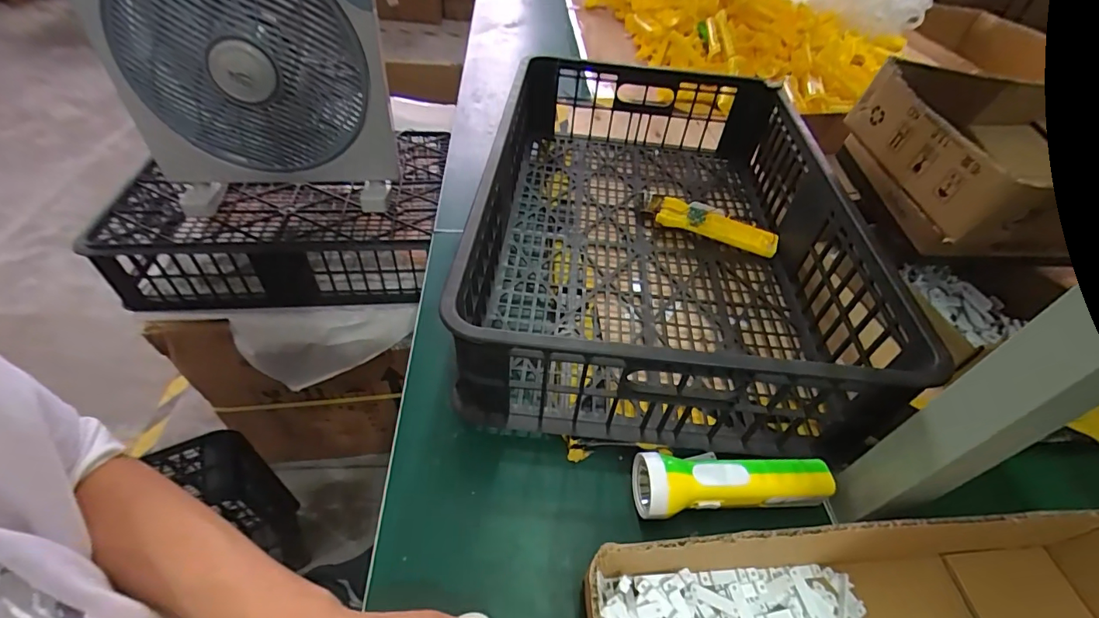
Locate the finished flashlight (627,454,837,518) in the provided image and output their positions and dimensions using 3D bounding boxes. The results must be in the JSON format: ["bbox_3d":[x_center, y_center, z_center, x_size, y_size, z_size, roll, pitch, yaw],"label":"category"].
[{"bbox_3d":[0.157,0.149,0.414,0.167,0.047,0.052,-2,47,-6],"label":"finished flashlight"}]

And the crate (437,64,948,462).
[{"bbox_3d":[0.135,-0.149,0.614,0.391,0.147,0.627,7,47,2],"label":"crate"}]

